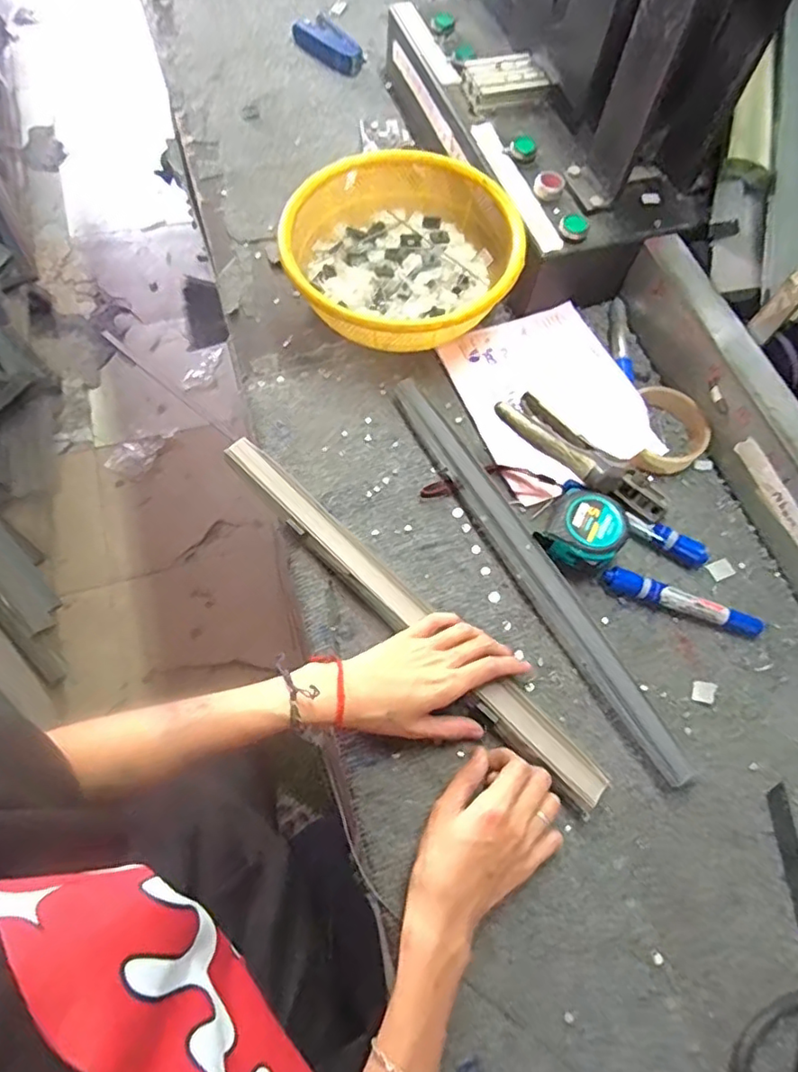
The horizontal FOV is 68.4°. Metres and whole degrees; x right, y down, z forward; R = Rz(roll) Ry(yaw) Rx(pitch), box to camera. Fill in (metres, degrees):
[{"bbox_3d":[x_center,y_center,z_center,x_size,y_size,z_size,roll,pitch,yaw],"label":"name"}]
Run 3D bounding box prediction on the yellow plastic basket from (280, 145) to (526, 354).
[{"bbox_3d":[0.000,-0.282,0.599,0.216,0.079,0.238,-4,66,-4],"label":"yellow plastic basket"}]

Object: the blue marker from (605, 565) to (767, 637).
[{"bbox_3d":[0.241,0.057,0.501,0.133,0.018,0.020,20,67,6],"label":"blue marker"}]

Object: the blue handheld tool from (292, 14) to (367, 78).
[{"bbox_3d":[-0.092,-0.665,0.796,0.106,0.020,0.048,41,71,14],"label":"blue handheld tool"}]

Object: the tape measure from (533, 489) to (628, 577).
[{"bbox_3d":[0.160,-0.002,0.509,0.061,0.041,0.067,39,70,14],"label":"tape measure"}]

